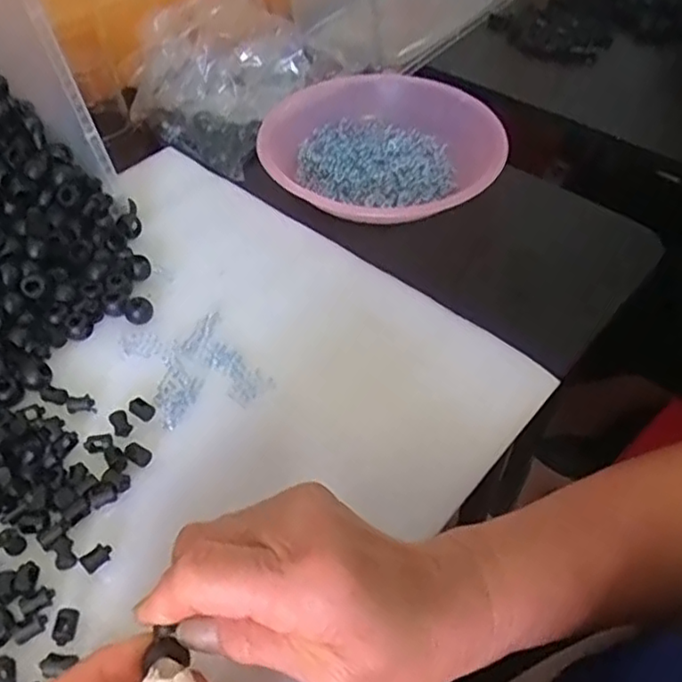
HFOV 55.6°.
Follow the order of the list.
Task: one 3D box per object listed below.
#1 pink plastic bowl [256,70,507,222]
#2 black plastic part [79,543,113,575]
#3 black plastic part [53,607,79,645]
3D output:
[{"bbox_3d":[0.028,-0.154,0.520,0.183,0.038,0.174,0,49,1],"label":"pink plastic bowl"},{"bbox_3d":[-0.117,0.104,0.311,0.010,0.006,0.014,32,57,25],"label":"black plastic part"},{"bbox_3d":[-0.124,0.127,0.290,0.009,0.004,0.016,3,50,3],"label":"black plastic part"}]

